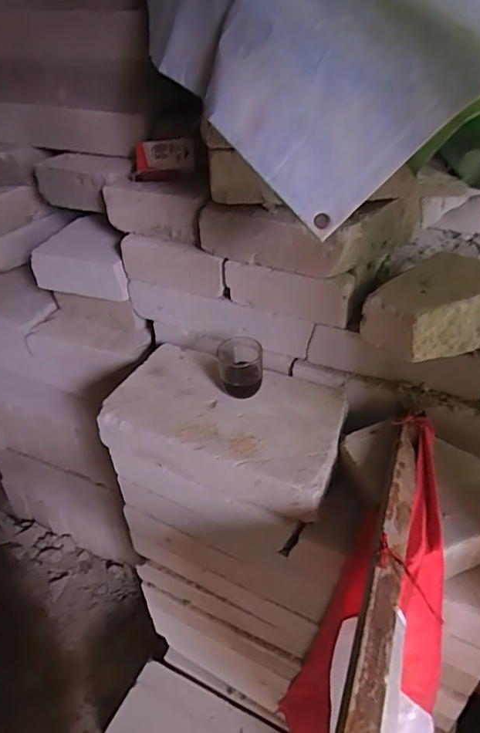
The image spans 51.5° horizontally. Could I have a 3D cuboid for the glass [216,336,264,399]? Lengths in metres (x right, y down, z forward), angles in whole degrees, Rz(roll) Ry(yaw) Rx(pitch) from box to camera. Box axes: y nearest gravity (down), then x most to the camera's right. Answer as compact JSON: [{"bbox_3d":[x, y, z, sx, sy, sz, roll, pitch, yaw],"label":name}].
[{"bbox_3d":[0.000,0.001,0.747,0.064,0.076,0.075,-7,38,-5],"label":"glass"}]

